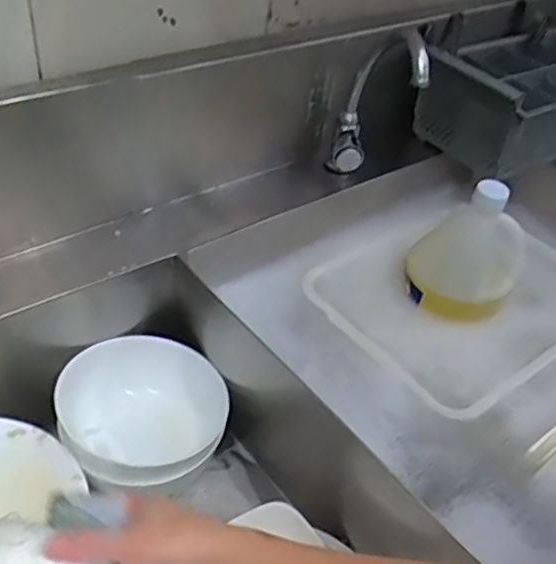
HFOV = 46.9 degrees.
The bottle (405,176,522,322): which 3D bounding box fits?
[{"bbox_3d":[0.248,-0.045,0.830,0.136,0.162,0.108,24,43,18],"label":"bottle"}]

